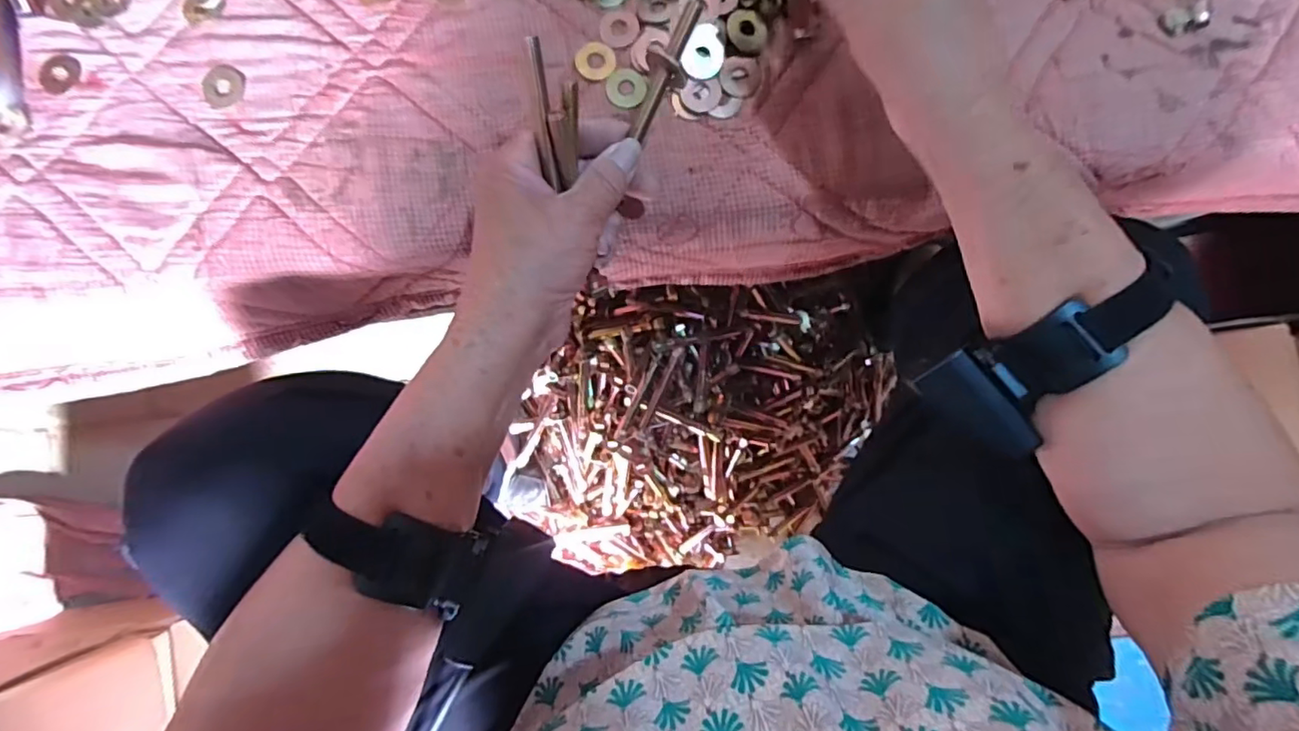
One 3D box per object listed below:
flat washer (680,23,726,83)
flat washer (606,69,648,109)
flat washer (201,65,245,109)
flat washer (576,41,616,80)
[{"bbox_3d":[0.032,-0.184,0.340,0.024,0.004,0.030,21,101,-16],"label":"flat washer"},{"bbox_3d":[-0.014,-0.167,0.346,0.024,0.004,0.024,0,86,1],"label":"flat washer"},{"bbox_3d":[-0.259,-0.168,0.347,0.025,0.004,0.026,0,86,1],"label":"flat washer"},{"bbox_3d":[-0.032,-0.184,0.347,0.023,0.004,0.023,-10,86,0],"label":"flat washer"}]

